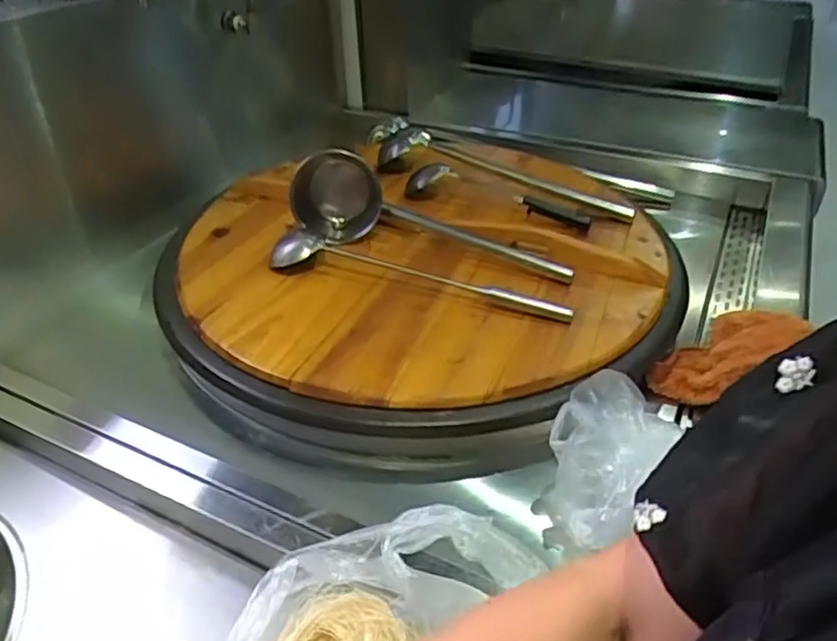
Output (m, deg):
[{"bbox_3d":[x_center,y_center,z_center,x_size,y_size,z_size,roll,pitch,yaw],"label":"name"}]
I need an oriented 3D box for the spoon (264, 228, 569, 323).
[{"bbox_3d":[-0.007,-0.064,0.963,0.459,0.051,0.090,14,39,20],"label":"spoon"}]

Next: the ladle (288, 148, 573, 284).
[{"bbox_3d":[0.017,-0.177,1.046,0.466,0.150,0.106,8,37,12],"label":"ladle"}]

